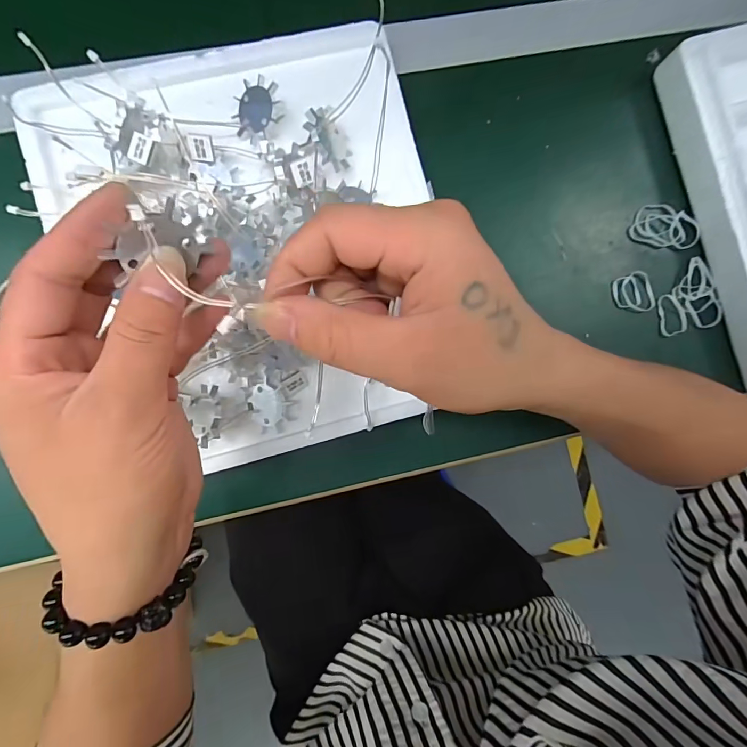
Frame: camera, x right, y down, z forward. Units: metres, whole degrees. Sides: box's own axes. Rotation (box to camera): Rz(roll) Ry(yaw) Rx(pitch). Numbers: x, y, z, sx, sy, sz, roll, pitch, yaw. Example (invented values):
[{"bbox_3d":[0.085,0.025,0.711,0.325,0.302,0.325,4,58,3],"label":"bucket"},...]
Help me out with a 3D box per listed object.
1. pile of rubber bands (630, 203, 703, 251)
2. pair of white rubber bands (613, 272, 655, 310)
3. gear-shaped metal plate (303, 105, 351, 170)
[{"bbox_3d":[0.230,-0.116,0.333,0.050,0.011,0.033,15,86,-5],"label":"pile of rubber bands"},{"bbox_3d":[0.203,-0.063,0.332,0.030,0.007,0.030,-11,89,-6],"label":"pair of white rubber bands"},{"bbox_3d":[-0.028,-0.158,0.287,0.005,0.041,0.038,-9,115,33],"label":"gear-shaped metal plate"}]

